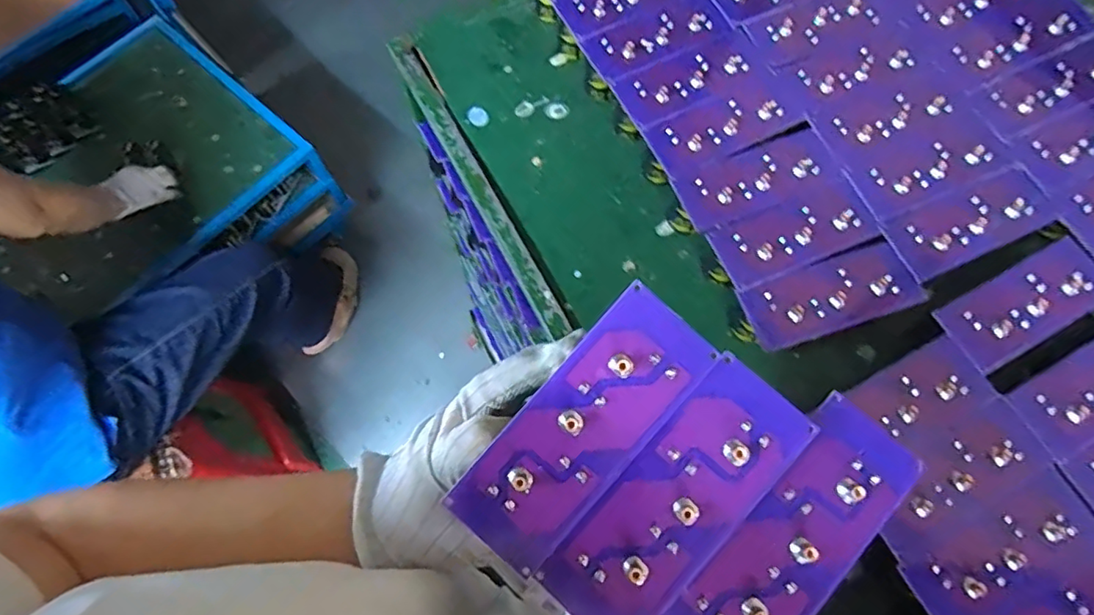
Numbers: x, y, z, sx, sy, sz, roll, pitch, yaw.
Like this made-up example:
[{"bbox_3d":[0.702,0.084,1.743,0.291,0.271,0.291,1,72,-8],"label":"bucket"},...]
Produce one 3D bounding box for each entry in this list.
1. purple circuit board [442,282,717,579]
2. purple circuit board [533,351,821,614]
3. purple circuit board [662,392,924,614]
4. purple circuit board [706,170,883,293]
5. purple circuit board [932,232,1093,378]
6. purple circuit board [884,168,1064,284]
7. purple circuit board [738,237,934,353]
[{"bbox_3d":[0.017,0.056,0.270,0.051,0.010,0.134,40,88,13],"label":"purple circuit board"},{"bbox_3d":[0.059,0.089,0.264,0.053,0.007,0.135,41,87,13],"label":"purple circuit board"},{"bbox_3d":[0.113,0.107,0.263,0.050,0.015,0.135,42,82,13],"label":"purple circuit board"},{"bbox_3d":[0.198,-0.061,0.463,0.129,0.006,0.059,-23,72,-9],"label":"purple circuit board"},{"bbox_3d":[0.367,-0.004,0.440,0.139,0.004,0.058,-28,73,-10],"label":"purple circuit board"},{"bbox_3d":[0.341,-0.069,0.463,0.134,0.004,0.054,-24,72,-9],"label":"purple circuit board"},{"bbox_3d":[0.220,-0.010,0.446,0.135,0.006,0.054,-19,71,-8],"label":"purple circuit board"}]

